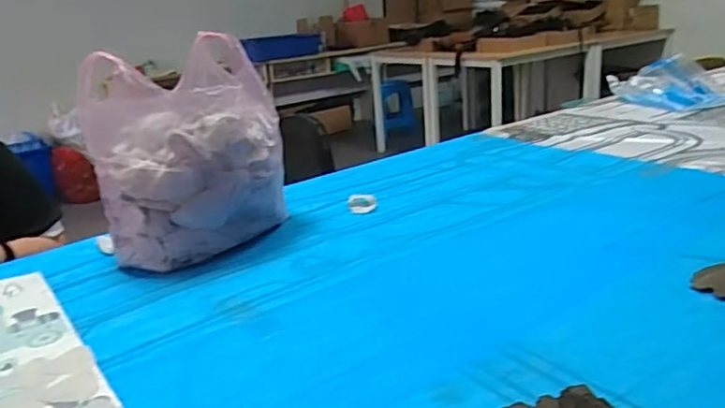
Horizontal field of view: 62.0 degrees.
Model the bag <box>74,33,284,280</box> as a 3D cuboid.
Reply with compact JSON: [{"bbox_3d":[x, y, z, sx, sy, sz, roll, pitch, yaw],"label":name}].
[{"bbox_3d":[-0.280,-0.082,0.990,0.294,0.300,0.227,-12,21,-18],"label":"bag"}]

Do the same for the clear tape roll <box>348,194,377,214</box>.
[{"bbox_3d":[0.000,-0.002,1.147,0.052,0.020,0.053,-5,20,1],"label":"clear tape roll"}]

